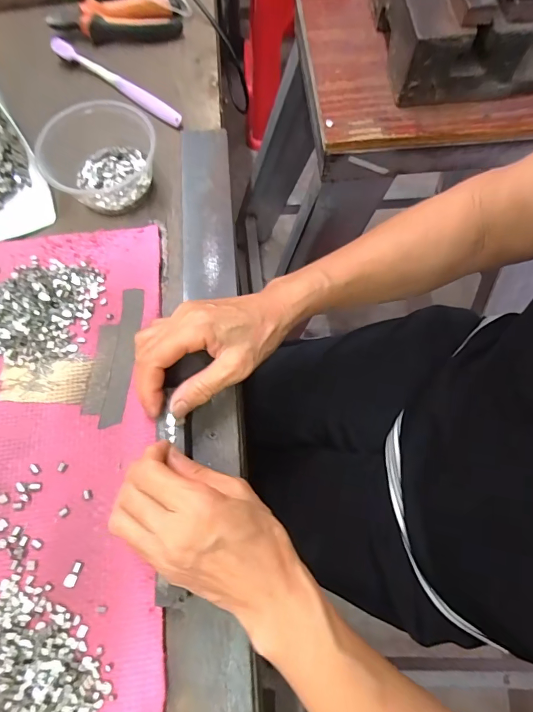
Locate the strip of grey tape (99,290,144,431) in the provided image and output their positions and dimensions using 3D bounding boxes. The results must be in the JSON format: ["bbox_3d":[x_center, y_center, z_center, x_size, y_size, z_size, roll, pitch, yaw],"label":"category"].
[{"bbox_3d":[-0.123,-0.001,0.348,0.019,0.005,0.123,4,71,0],"label":"strip of grey tape"}]

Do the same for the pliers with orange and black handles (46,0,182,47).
[{"bbox_3d":[-0.177,-0.395,0.474,0.146,0.023,0.050,-13,71,-3],"label":"pliers with orange and black handles"}]

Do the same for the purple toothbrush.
[{"bbox_3d":[-0.166,-0.305,0.447,0.181,0.015,0.018,35,75,12],"label":"purple toothbrush"}]

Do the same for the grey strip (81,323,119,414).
[{"bbox_3d":[-0.140,0.010,0.342,0.017,0.004,0.078,5,71,0],"label":"grey strip"}]

